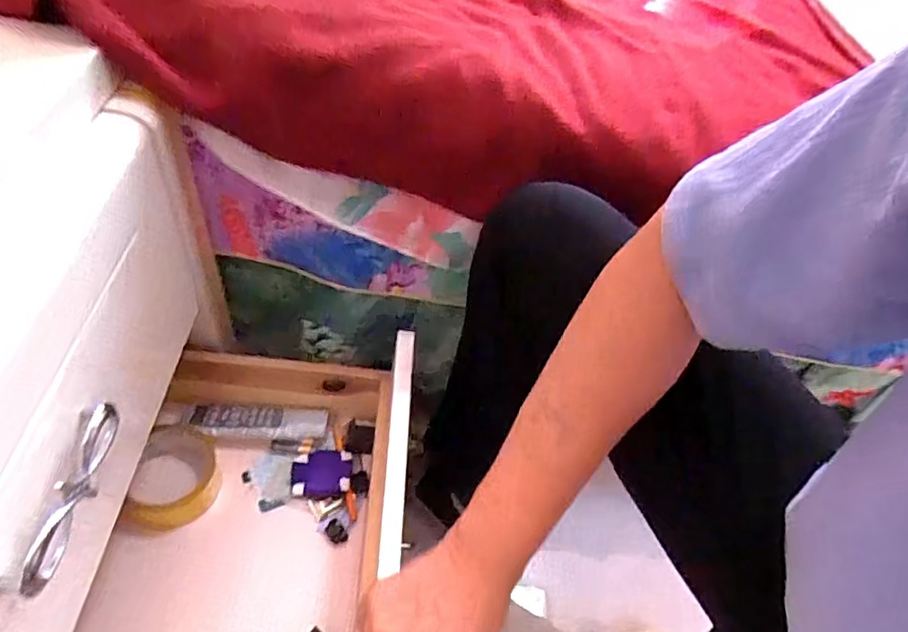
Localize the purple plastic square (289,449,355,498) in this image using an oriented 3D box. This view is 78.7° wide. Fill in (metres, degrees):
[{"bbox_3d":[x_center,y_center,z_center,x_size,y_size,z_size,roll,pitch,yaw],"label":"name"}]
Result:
[{"bbox_3d":[-0.140,0.167,0.588,0.062,0.018,0.045,0,46,-7],"label":"purple plastic square"}]

